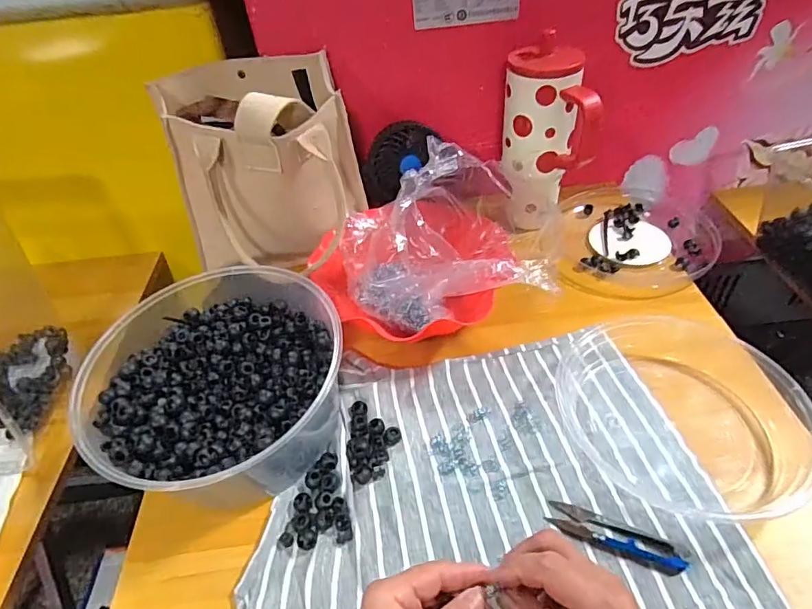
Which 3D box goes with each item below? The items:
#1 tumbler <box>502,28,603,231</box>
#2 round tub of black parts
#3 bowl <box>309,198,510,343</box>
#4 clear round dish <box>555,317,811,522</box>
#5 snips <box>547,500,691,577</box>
[{"bbox_3d":[0.166,-0.191,0.608,0.090,0.195,0.095,-7,43,-1],"label":"tumbler"},{"bbox_3d":[-0.166,0.078,0.463,0.222,0.100,0.220,-3,43,3],"label":"round tub of black parts"},{"bbox_3d":[0.014,-0.044,0.591,0.209,0.091,0.209,-3,43,3],"label":"bowl"},{"bbox_3d":[0.244,0.086,0.457,0.191,0.033,0.196,1,44,7],"label":"clear round dish"},{"bbox_3d":[0.163,0.180,0.392,0.099,0.006,0.025,15,47,21],"label":"snips"}]

